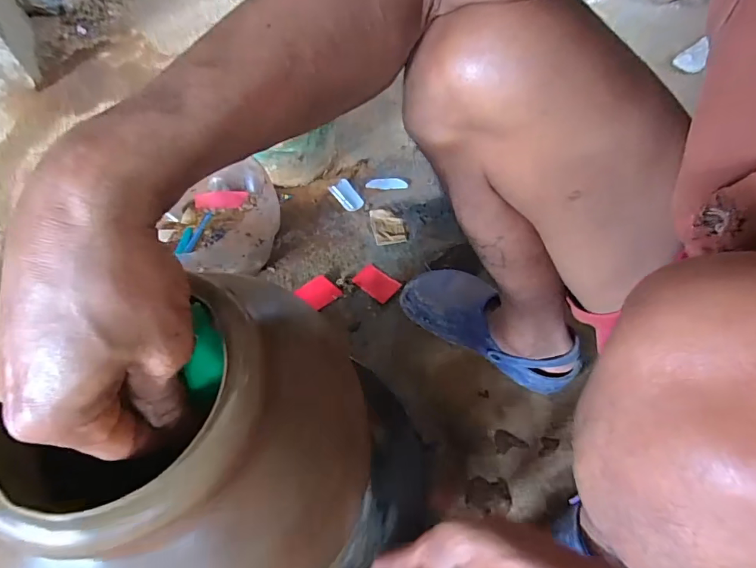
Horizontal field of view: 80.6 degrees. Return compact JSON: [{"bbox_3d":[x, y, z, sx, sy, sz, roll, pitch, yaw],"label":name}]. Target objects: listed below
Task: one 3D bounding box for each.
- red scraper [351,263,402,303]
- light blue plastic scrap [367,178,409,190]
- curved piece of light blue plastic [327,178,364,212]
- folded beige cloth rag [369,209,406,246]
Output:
[{"bbox_3d":[-0.002,-0.002,0.732,0.072,0.004,0.048,36,64,22],"label":"red scraper"},{"bbox_3d":[0.017,-0.193,0.852,0.077,0.007,0.027,3,56,3],"label":"light blue plastic scrap"},{"bbox_3d":[-0.057,-0.167,0.836,0.039,0.008,0.074,-31,61,-18],"label":"curved piece of light blue plastic"},{"bbox_3d":[0.018,-0.104,0.792,0.056,0.018,0.066,-8,56,-4],"label":"folded beige cloth rag"}]

